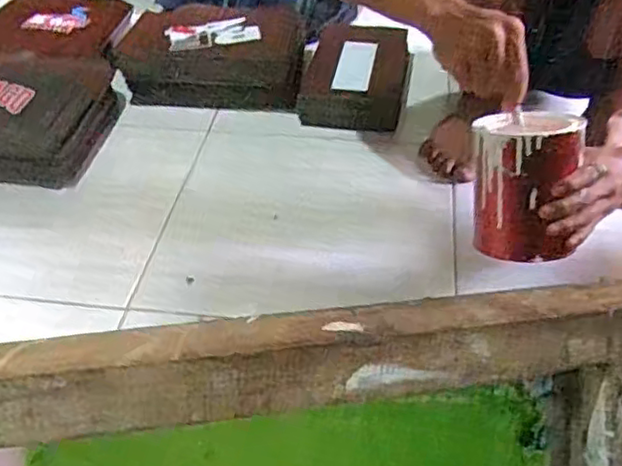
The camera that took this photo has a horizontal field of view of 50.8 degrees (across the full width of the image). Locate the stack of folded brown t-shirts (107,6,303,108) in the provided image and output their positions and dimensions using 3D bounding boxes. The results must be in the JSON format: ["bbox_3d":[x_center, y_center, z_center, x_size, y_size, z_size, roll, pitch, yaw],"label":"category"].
[{"bbox_3d":[-0.174,-0.308,1.133,0.324,0.118,0.152,6,42,6],"label":"stack of folded brown t-shirts"}]

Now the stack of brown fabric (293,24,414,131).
[{"bbox_3d":[0.082,-0.275,1.126,0.170,0.069,0.234,10,43,11],"label":"stack of brown fabric"}]

